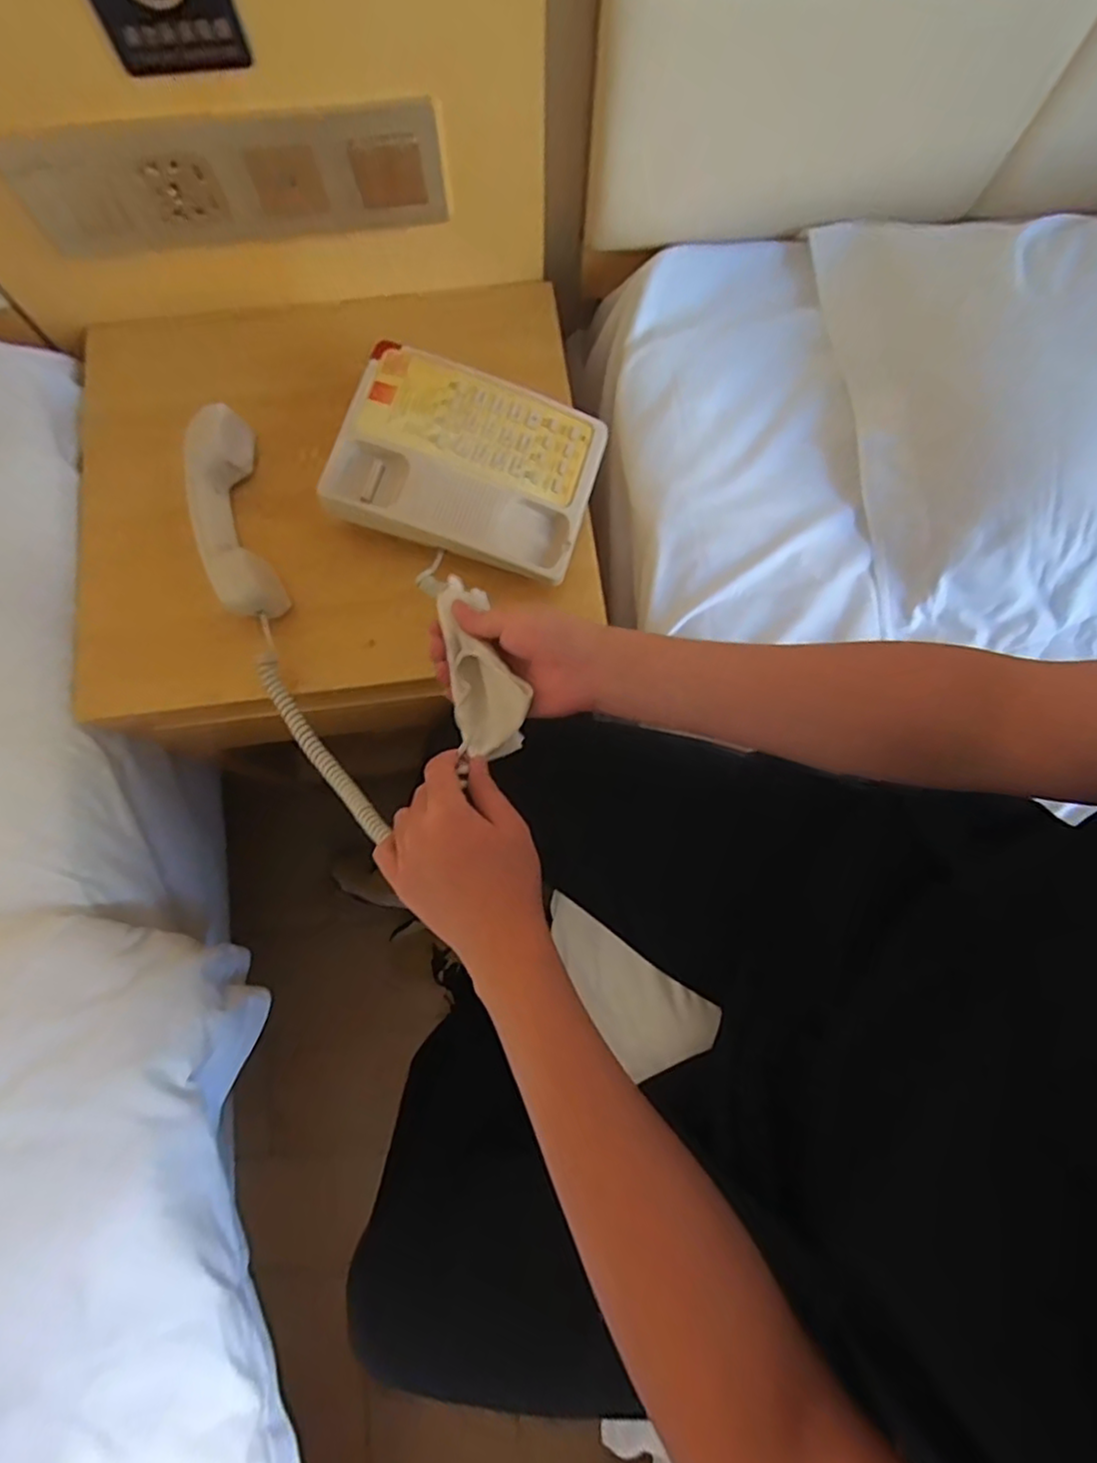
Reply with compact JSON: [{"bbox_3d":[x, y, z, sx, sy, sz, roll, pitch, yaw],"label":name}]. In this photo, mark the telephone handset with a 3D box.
[{"bbox_3d":[-0.291,-0.195,0.578,0.062,0.055,0.199,-15,78,-4],"label":"telephone handset"}]

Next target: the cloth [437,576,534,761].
[{"bbox_3d":[-0.053,-0.051,0.471,0.052,0.042,0.138,-17,83,-4],"label":"cloth"}]

